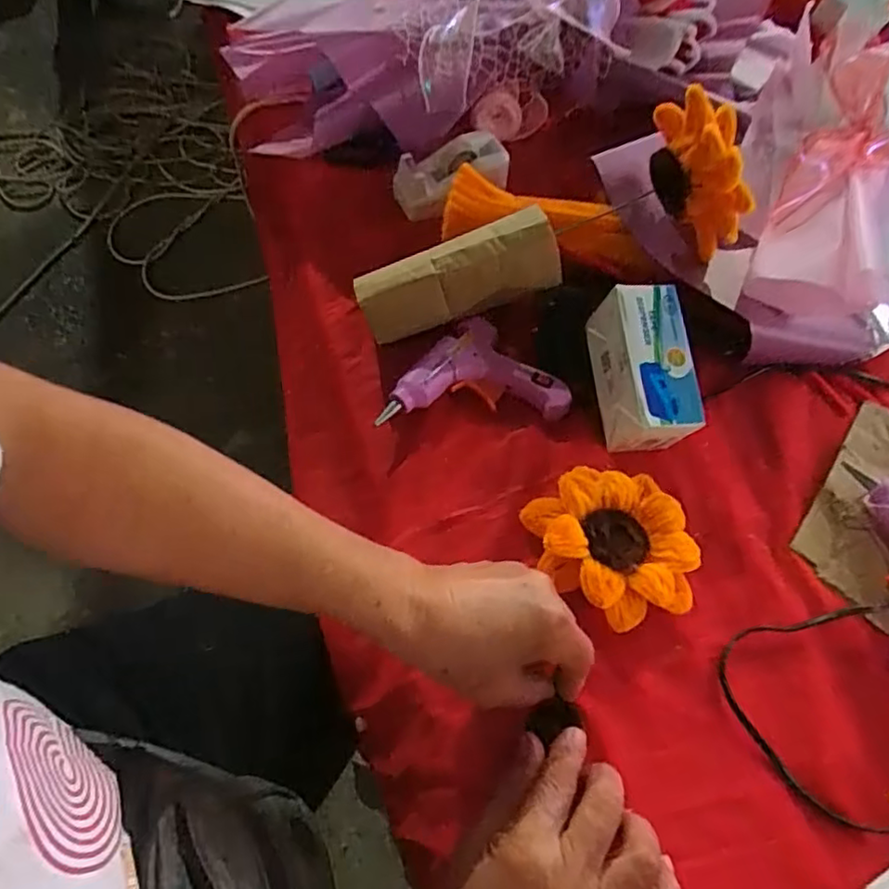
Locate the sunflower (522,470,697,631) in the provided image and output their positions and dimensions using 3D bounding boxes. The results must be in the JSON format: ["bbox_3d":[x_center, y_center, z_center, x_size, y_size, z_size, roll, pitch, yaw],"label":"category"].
[{"bbox_3d":[0.110,0.064,0.408,0.094,0.033,0.101,-1,61,2],"label":"sunflower"}]

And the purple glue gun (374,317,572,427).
[{"bbox_3d":[0.022,-0.057,0.475,0.135,0.025,0.084,0,61,-3],"label":"purple glue gun"}]

